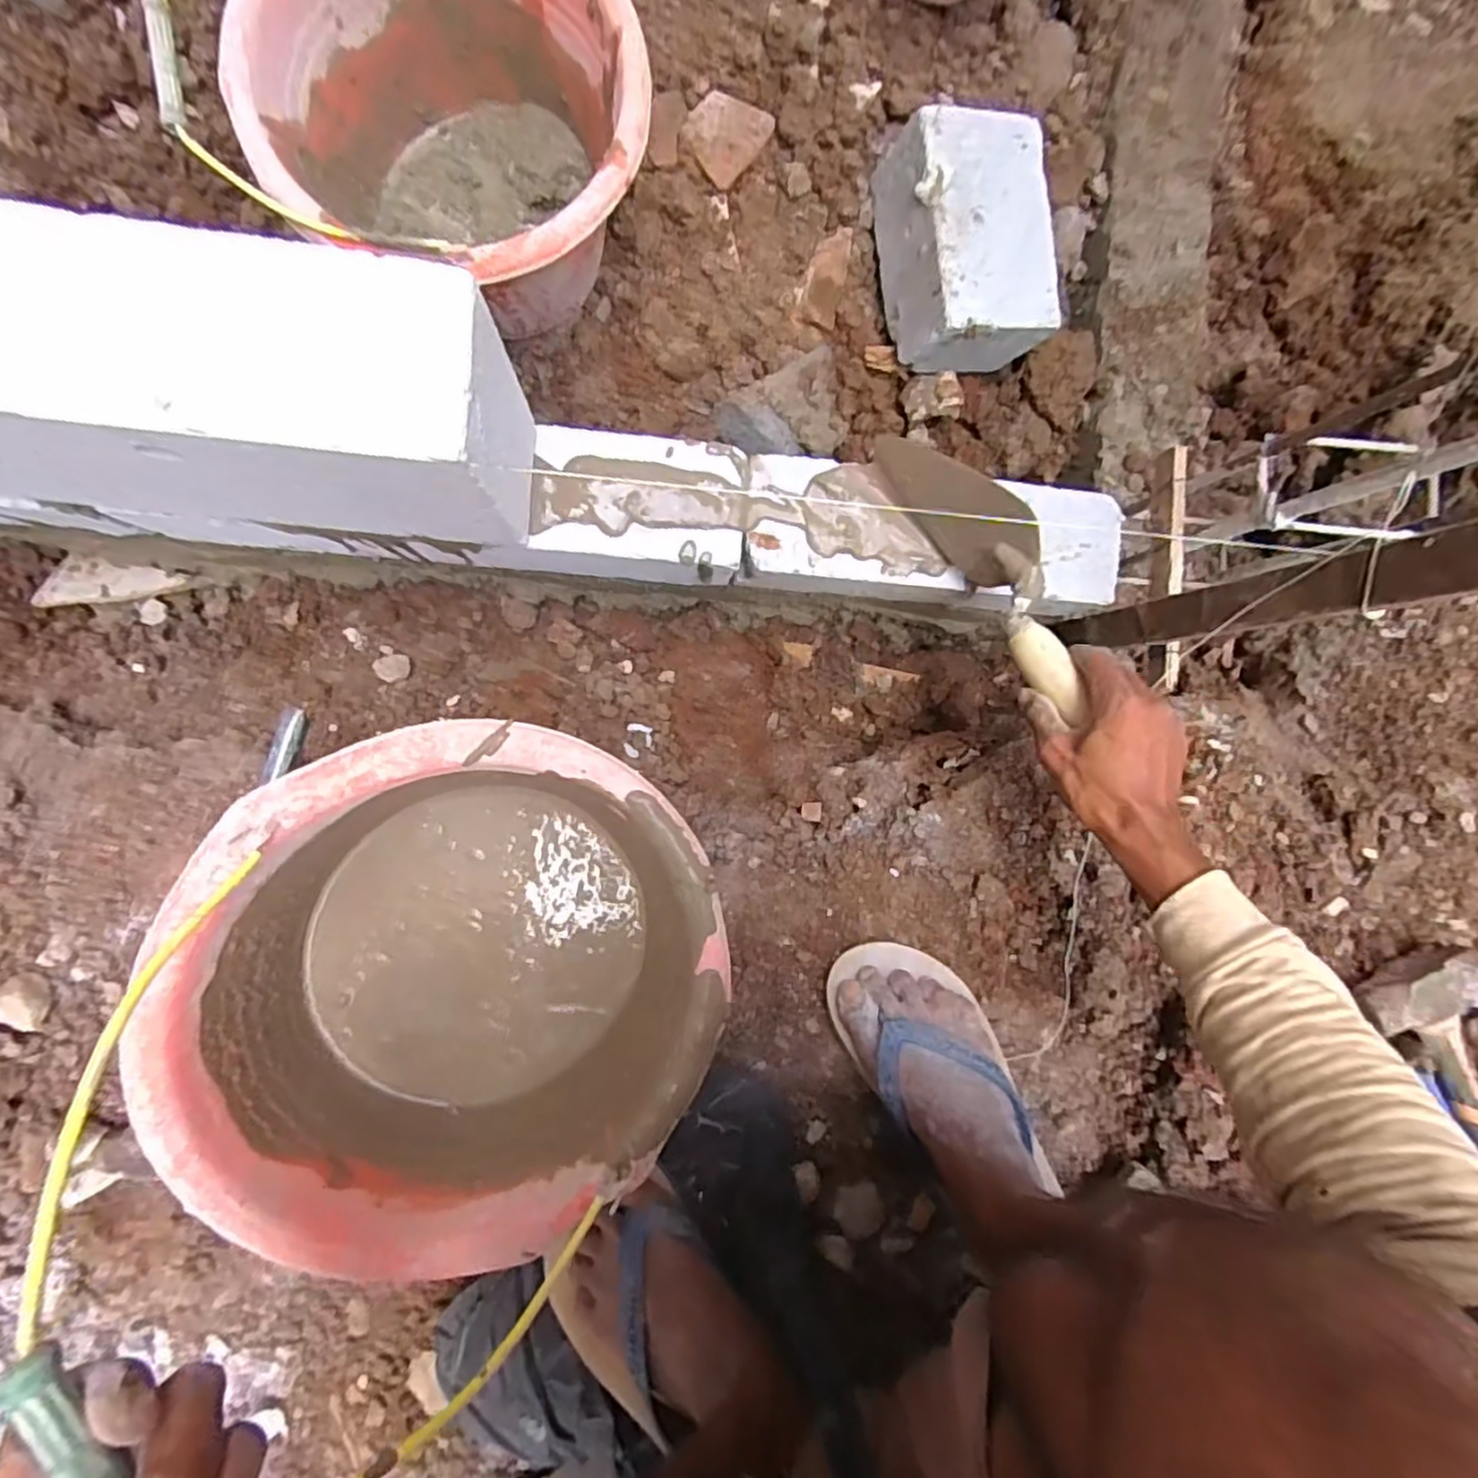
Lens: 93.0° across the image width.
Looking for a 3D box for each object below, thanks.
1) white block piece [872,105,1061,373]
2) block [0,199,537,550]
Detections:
[{"bbox_3d":[0.230,-0.491,0.704,0.152,0.104,0.206,-10,93,-8],"label":"white block piece"},{"bbox_3d":[-0.541,-0.224,0.419,0.831,0.222,0.101,4,91,-8],"label":"block"}]

